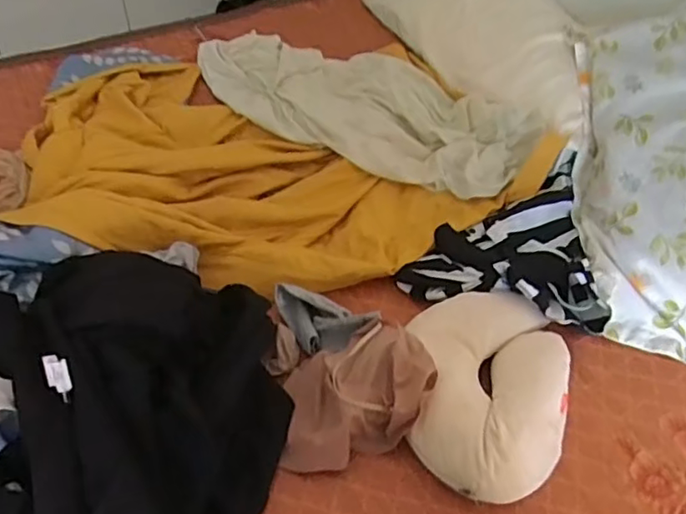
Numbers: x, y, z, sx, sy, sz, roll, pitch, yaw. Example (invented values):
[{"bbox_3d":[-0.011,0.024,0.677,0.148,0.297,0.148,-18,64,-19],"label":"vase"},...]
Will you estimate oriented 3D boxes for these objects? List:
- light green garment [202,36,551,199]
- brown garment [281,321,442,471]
[{"bbox_3d":[0.027,-0.320,1.234,0.719,0.073,0.297,20,52,10],"label":"light green garment"},{"bbox_3d":[0.019,0.189,0.834,0.213,0.073,0.169,-9,53,-11],"label":"brown garment"}]

